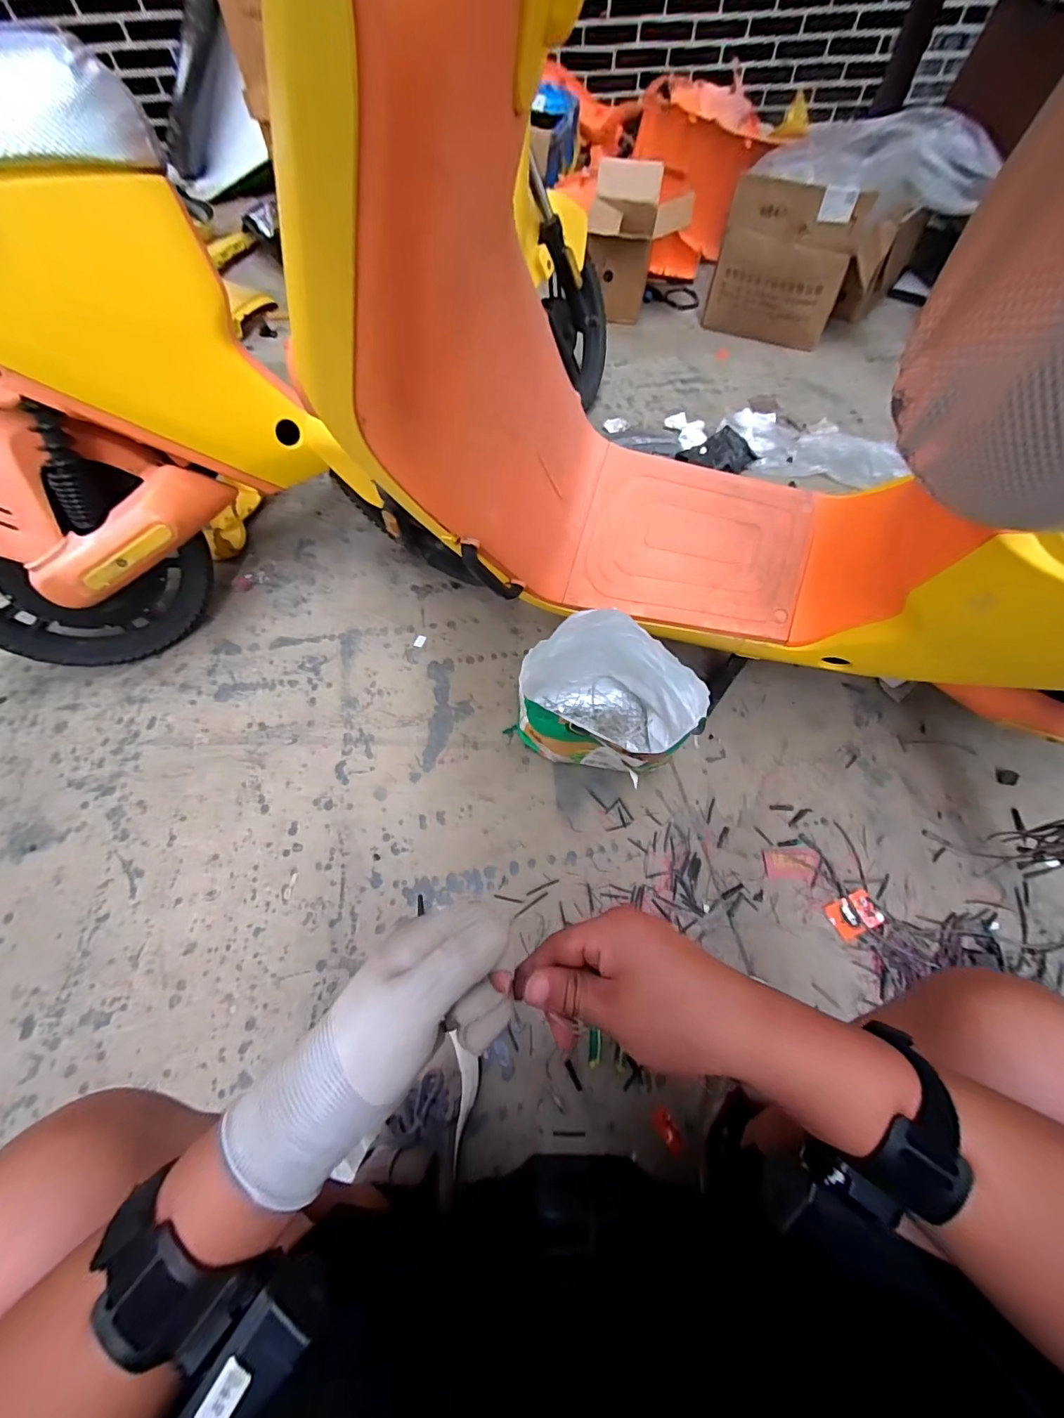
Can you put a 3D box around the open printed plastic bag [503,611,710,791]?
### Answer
[{"bbox_3d":[0.112,-0.007,0.770,0.268,0.261,0.189,17,65,9],"label":"open printed plastic bag"}]

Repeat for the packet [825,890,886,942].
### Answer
[{"bbox_3d":[0.499,0.315,0.741,0.080,0.016,0.054,-22,66,-10],"label":"packet"}]

